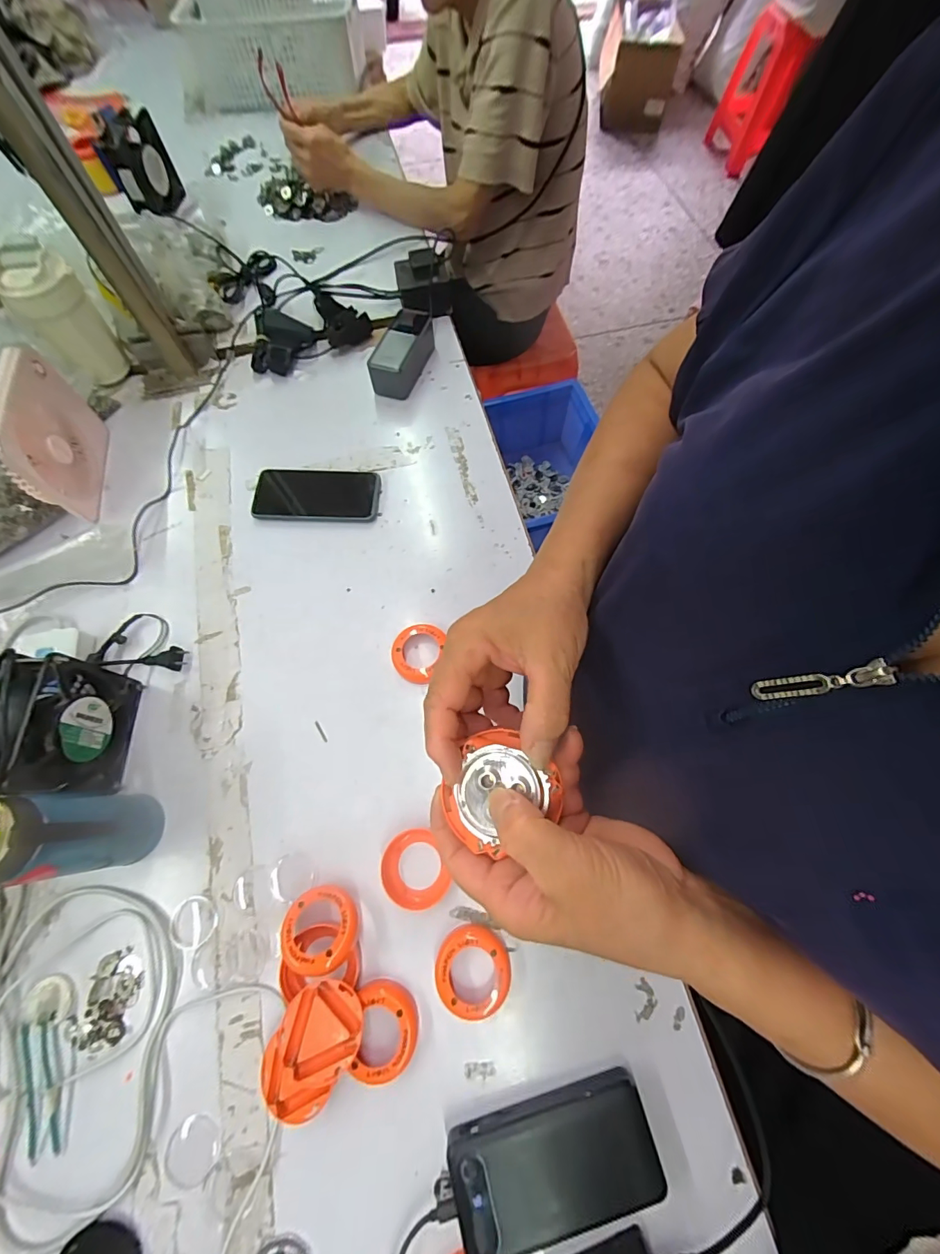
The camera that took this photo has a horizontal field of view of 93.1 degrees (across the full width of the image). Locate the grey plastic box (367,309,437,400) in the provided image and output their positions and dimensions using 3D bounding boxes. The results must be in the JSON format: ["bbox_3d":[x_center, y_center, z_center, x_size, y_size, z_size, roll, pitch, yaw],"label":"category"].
[{"bbox_3d":[-0.097,-0.403,0.651,0.059,0.054,0.141,17,70,7],"label":"grey plastic box"}]

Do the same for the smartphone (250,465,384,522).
[{"bbox_3d":[-0.200,-0.176,0.585,0.160,0.013,0.082,2,69,1],"label":"smartphone"}]

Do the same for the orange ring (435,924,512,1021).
[{"bbox_3d":[0.003,0.304,0.396,0.065,0.018,0.066,0,69,0],"label":"orange ring"}]

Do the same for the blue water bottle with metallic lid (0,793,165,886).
[{"bbox_3d":[-0.337,0.174,0.374,0.061,0.171,0.062,1,69,1],"label":"blue water bottle with metallic lid"}]

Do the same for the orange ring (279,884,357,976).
[{"bbox_3d":[-0.135,0.269,0.397,0.065,0.012,0.067,0,49,0],"label":"orange ring"}]

